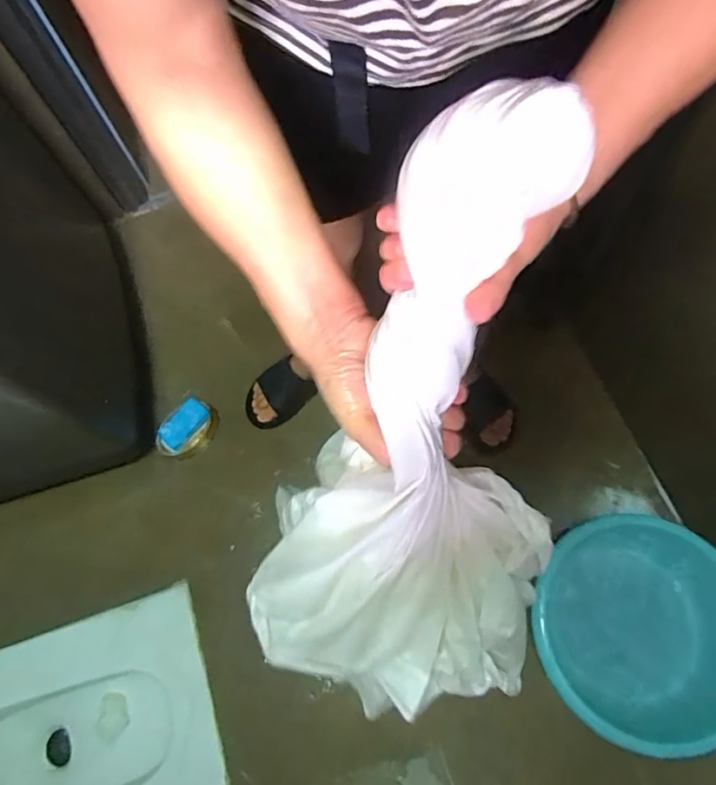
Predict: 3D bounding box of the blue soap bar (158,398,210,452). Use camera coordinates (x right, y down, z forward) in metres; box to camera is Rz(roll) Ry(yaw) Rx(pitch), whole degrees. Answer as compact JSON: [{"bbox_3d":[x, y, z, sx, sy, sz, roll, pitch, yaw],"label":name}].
[{"bbox_3d":[-0.369,0.067,1.088,0.067,0.025,0.114,42,78,7],"label":"blue soap bar"}]

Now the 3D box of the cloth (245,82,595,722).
[{"bbox_3d":[0.038,0.047,0.353,0.204,0.444,0.093,13,26,8],"label":"cloth"}]

